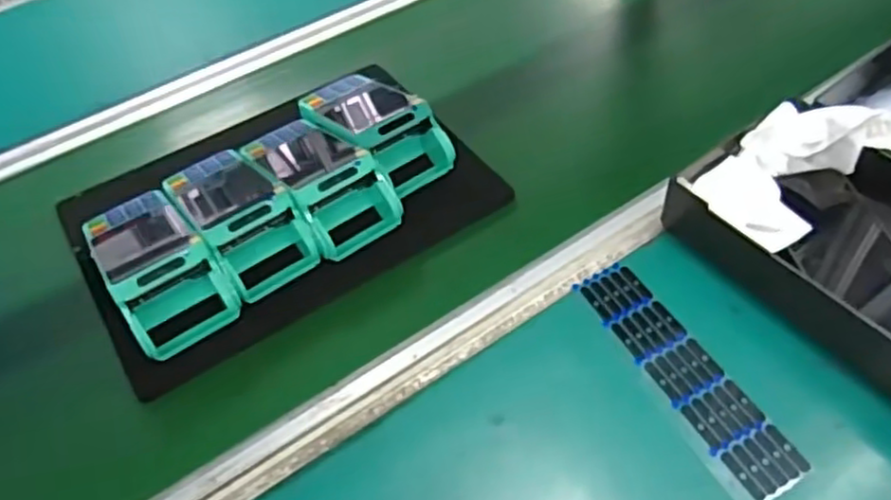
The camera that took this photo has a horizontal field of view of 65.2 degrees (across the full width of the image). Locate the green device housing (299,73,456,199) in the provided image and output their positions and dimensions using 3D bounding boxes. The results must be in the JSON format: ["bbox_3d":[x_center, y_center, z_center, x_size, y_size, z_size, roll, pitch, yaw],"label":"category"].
[{"bbox_3d":[-0.070,-0.127,0.655,0.084,0.053,0.168,-31,56,-20],"label":"green device housing"}]

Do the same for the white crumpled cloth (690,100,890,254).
[{"bbox_3d":[0.286,-0.066,0.573,0.149,0.067,0.084,-33,57,-21],"label":"white crumpled cloth"}]

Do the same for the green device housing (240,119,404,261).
[{"bbox_3d":[-0.114,-0.067,0.618,0.076,0.071,0.165,-31,56,-20],"label":"green device housing"}]

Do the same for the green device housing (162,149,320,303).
[{"bbox_3d":[-0.179,-0.033,0.595,0.075,0.068,0.165,-29,55,-19],"label":"green device housing"}]

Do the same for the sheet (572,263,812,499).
[{"bbox_3d":[0.168,0.086,0.503,0.053,0.005,0.198,-22,53,-14],"label":"sheet"}]

